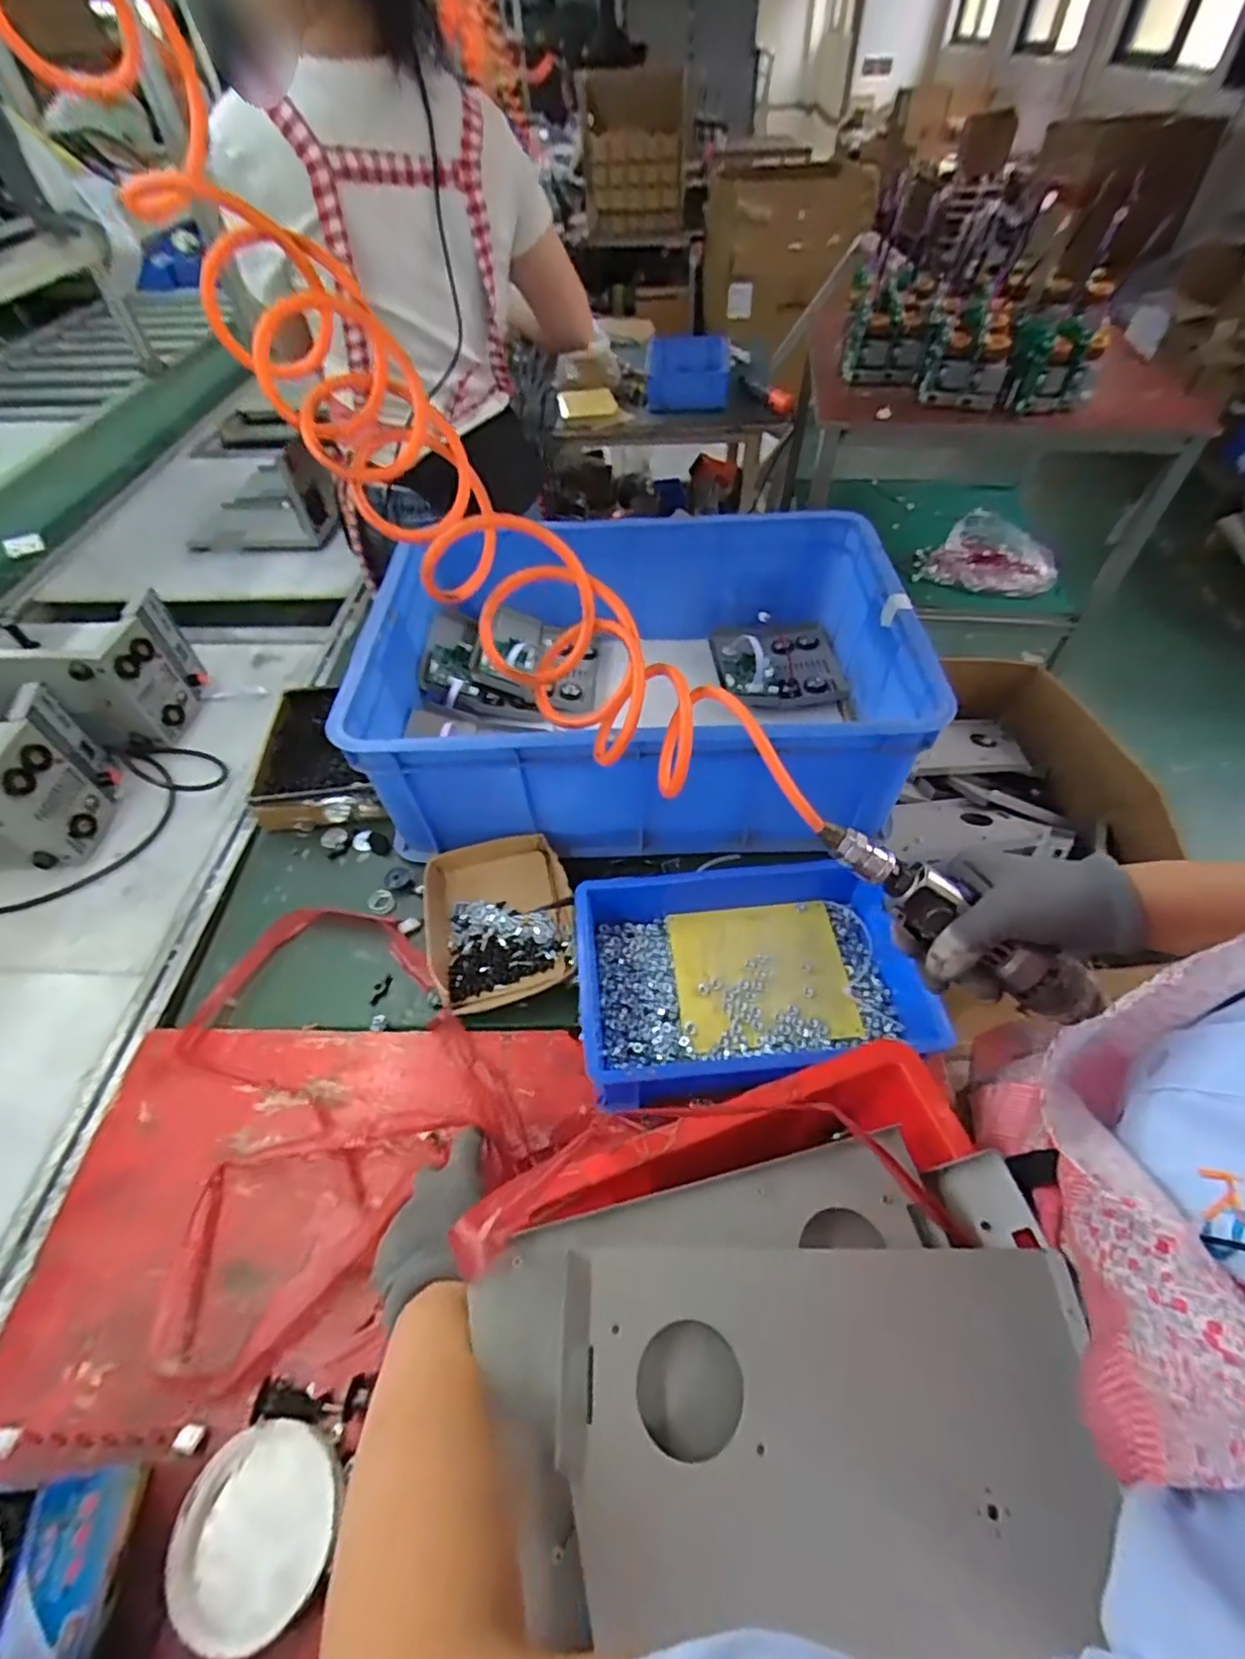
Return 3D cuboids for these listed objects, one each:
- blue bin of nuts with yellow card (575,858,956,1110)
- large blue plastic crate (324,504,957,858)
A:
[{"bbox_3d":[0.114,0.135,0.609,0.299,0.080,0.193,-5,51,-3],"label":"blue bin of nuts with yellow card"},{"bbox_3d":[0.023,-0.186,0.793,0.584,0.188,0.398,0,51,1],"label":"large blue plastic crate"}]

